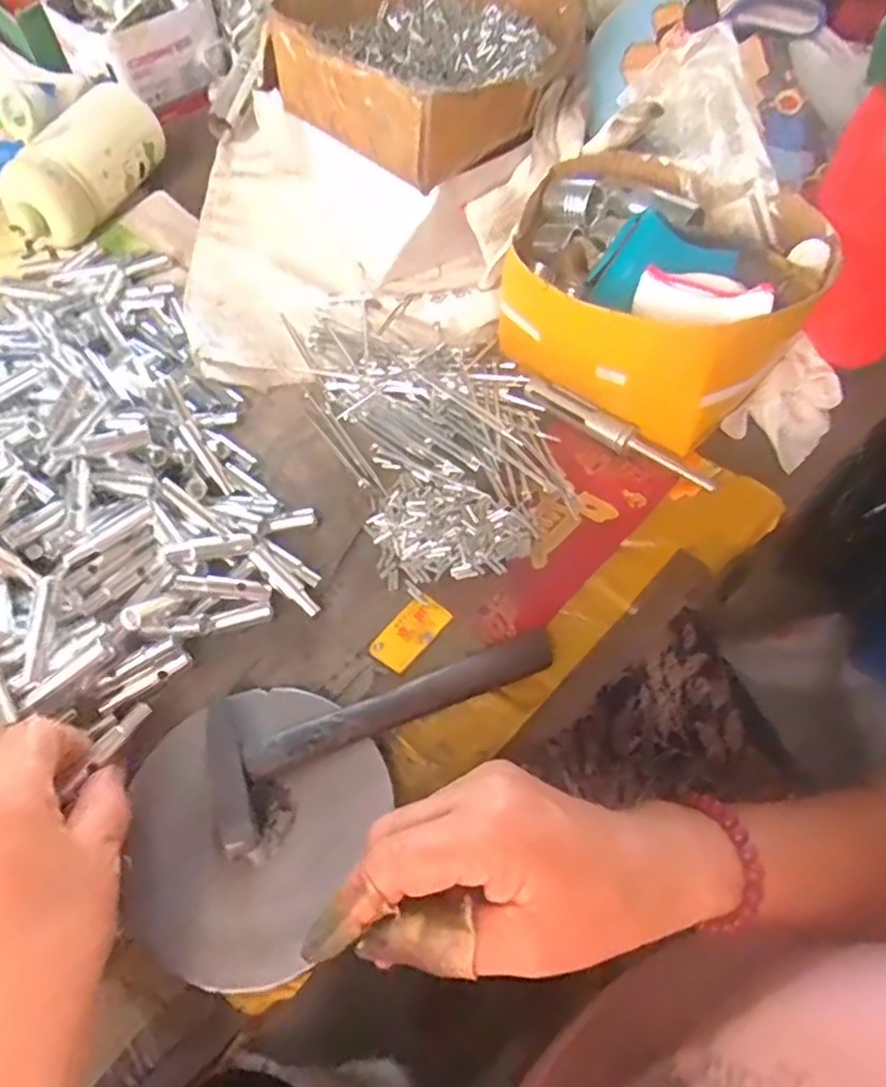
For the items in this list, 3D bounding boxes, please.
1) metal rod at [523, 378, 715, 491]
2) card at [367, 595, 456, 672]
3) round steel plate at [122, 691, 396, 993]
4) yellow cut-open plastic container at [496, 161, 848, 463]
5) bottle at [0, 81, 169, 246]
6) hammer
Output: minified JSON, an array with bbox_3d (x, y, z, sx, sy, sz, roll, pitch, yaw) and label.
[{"bbox_3d":[0.108,-0.069,0.425,0.133,0.015,0.013,36,66,19],"label":"metal rod"},{"bbox_3d":[-0.018,0.049,0.370,0.025,0.005,0.044,36,67,19],"label":"card"},{"bbox_3d":[-0.083,0.128,0.310,0.116,0.010,0.123,0,60,0],"label":"round steel plate"},{"bbox_3d":[0.130,-0.152,0.428,0.176,0.099,0.143,25,64,17],"label":"yellow cut-open plastic container"},{"bbox_3d":[-0.289,-0.304,0.540,0.055,0.061,0.151,17,62,13],"label":"bottle"},{"bbox_3d":[-0.033,0.075,0.334,0.173,0.024,0.071,-26,63,-14],"label":"hammer"}]

